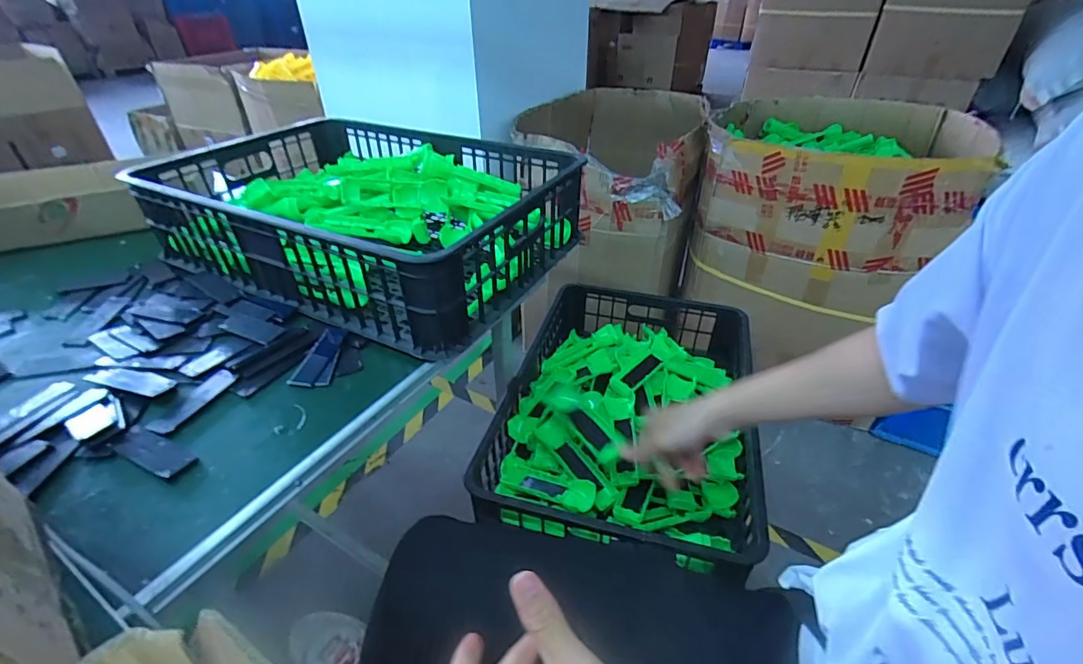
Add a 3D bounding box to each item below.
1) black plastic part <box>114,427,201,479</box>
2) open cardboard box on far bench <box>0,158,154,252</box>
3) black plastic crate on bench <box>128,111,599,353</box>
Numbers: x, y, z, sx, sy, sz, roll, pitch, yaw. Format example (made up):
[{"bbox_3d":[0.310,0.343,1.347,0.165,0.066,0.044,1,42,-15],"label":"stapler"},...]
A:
[{"bbox_3d":[-0.363,0.112,0.445,0.090,0.004,0.028,17,40,21],"label":"black plastic part"},{"bbox_3d":[-0.900,-0.219,0.846,0.320,0.077,0.199,-16,39,-20],"label":"open cardboard box on far bench"},{"bbox_3d":[-0.274,-0.198,0.747,0.584,0.137,0.401,17,40,22],"label":"black plastic crate on bench"}]

